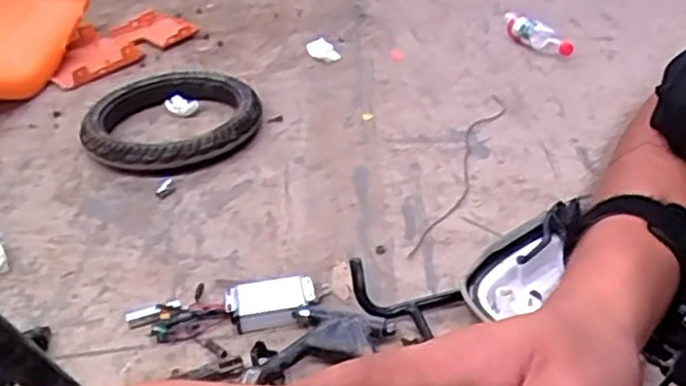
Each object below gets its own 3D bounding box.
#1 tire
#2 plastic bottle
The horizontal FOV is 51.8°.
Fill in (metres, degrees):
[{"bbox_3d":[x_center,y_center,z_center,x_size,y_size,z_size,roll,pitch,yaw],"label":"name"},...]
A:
[{"bbox_3d":[-0.365,-0.158,1.526,0.366,0.067,0.377,-2,34,1],"label":"tire"},{"bbox_3d":[0.505,-0.409,1.824,0.082,0.050,0.249,-21,38,-25],"label":"plastic bottle"}]

